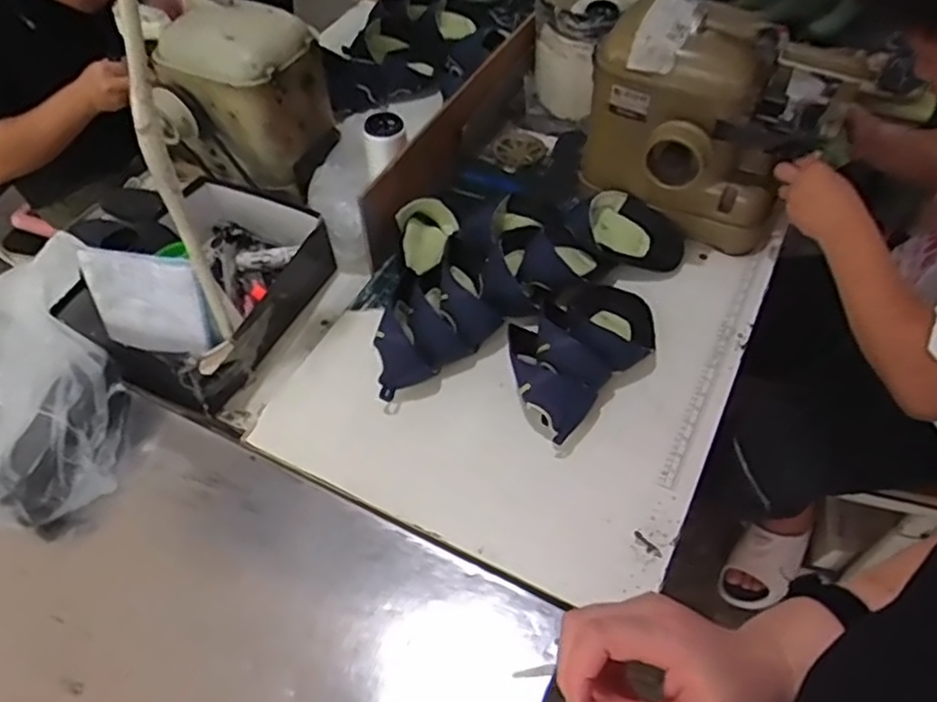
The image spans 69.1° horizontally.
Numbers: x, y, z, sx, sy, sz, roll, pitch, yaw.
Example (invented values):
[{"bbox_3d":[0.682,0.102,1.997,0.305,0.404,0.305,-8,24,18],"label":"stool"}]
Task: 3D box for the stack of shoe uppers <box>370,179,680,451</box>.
[{"bbox_3d":[0.062,-0.091,0.939,0.393,0.095,0.413,15,56,16],"label":"stack of shoe uppers"}]

